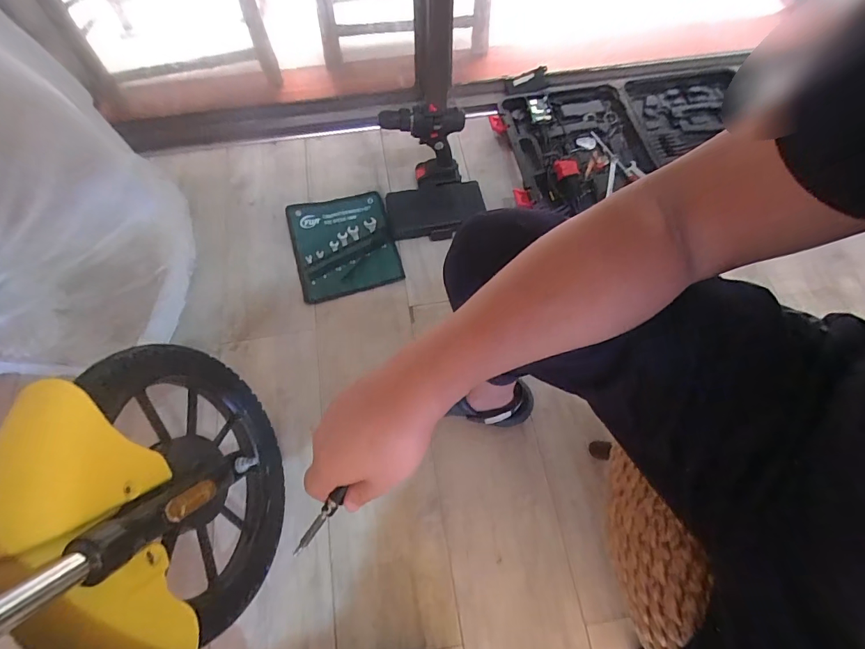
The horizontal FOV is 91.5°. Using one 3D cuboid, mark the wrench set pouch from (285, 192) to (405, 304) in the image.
[{"bbox_3d":[-0.201,-0.182,0.954,0.225,0.053,0.222,-16,67,-7],"label":"wrench set pouch"}]

